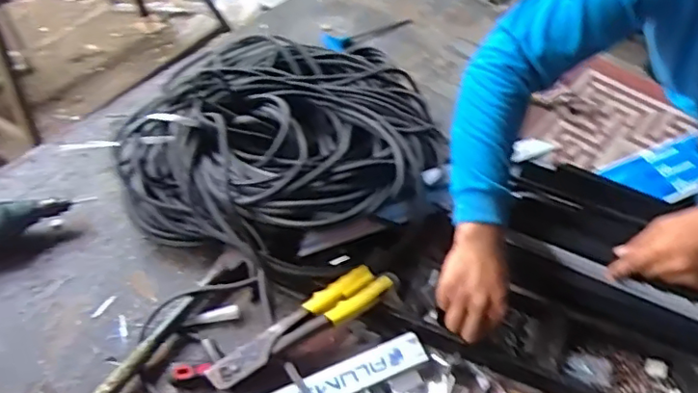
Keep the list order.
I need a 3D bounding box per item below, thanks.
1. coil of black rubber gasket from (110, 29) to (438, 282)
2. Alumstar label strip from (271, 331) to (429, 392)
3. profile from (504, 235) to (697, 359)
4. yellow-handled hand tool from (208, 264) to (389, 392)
[{"bbox_3d":[-0.102,-0.084,0.915,0.415,0.159,0.424,2,49,-2],"label":"coil of black rubber gasket"},{"bbox_3d":[-0.020,0.229,0.722,0.246,0.007,0.042,-17,52,-18],"label":"Alumstar label strip"},{"bbox_3d":[0.389,0.151,0.752,0.382,0.071,0.030,22,51,14],"label":"profile"},{"bbox_3d":[-0.060,0.162,0.747,0.254,0.055,0.051,-25,55,-23],"label":"yellow-handled hand tool"}]

